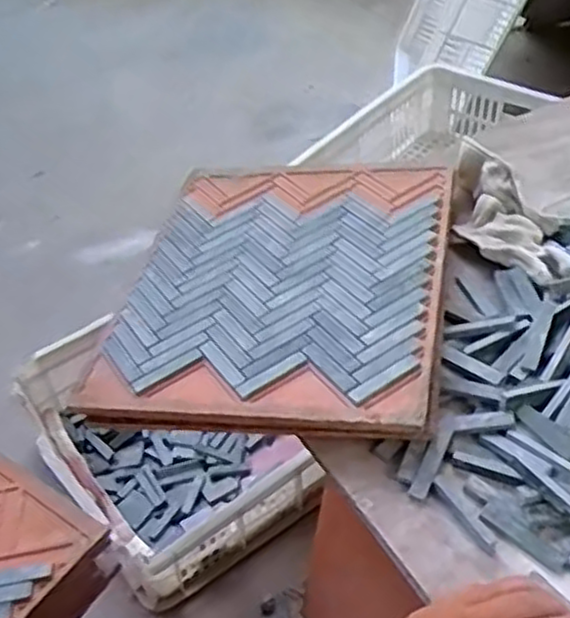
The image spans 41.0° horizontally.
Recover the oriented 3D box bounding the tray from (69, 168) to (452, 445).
[{"bbox_3d":[-0.004,-0.036,0.763,0.319,0.051,0.365,6,51,4],"label":"tray"}]

